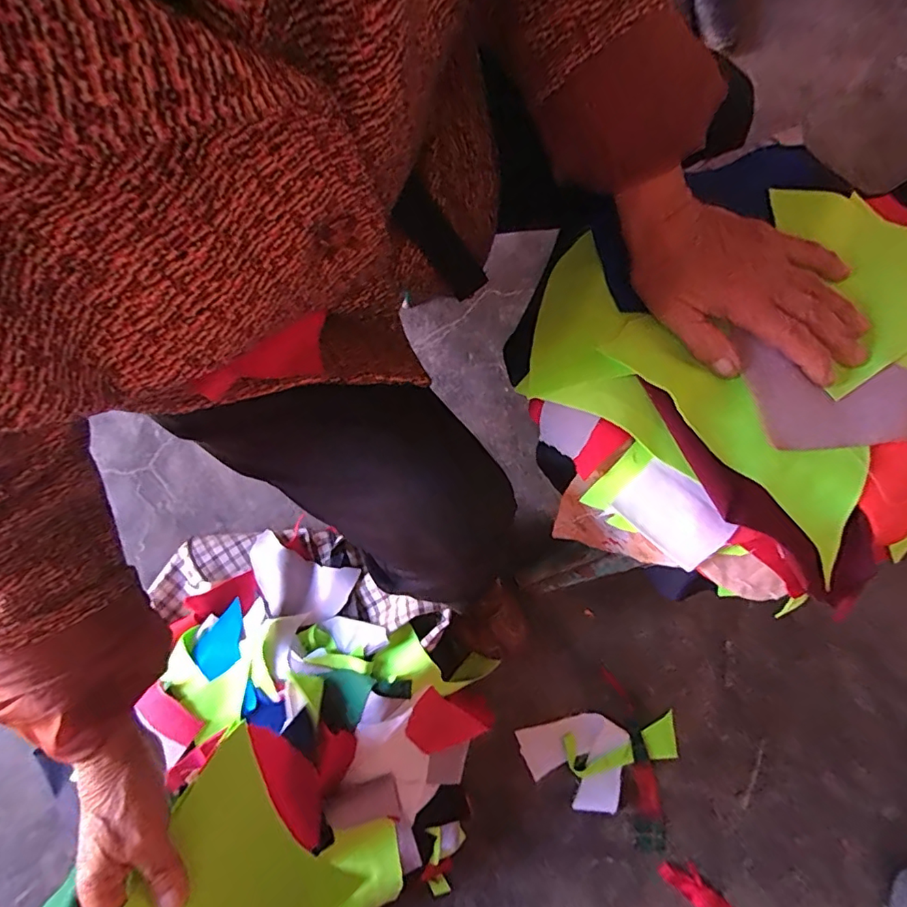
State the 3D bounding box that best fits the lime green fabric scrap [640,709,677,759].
[{"bbox_3d":[0.278,0.383,0.712,0.046,0.004,0.057,-3,81,-7],"label":"lime green fabric scrap"}]

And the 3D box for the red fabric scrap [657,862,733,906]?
[{"bbox_3d":[0.325,0.579,0.670,0.046,0.008,0.144,-39,80,-9],"label":"red fabric scrap"}]

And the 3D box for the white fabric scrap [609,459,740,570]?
[{"bbox_3d":[0.139,0.039,0.331,0.065,0.008,0.045,43,108,8],"label":"white fabric scrap"}]

